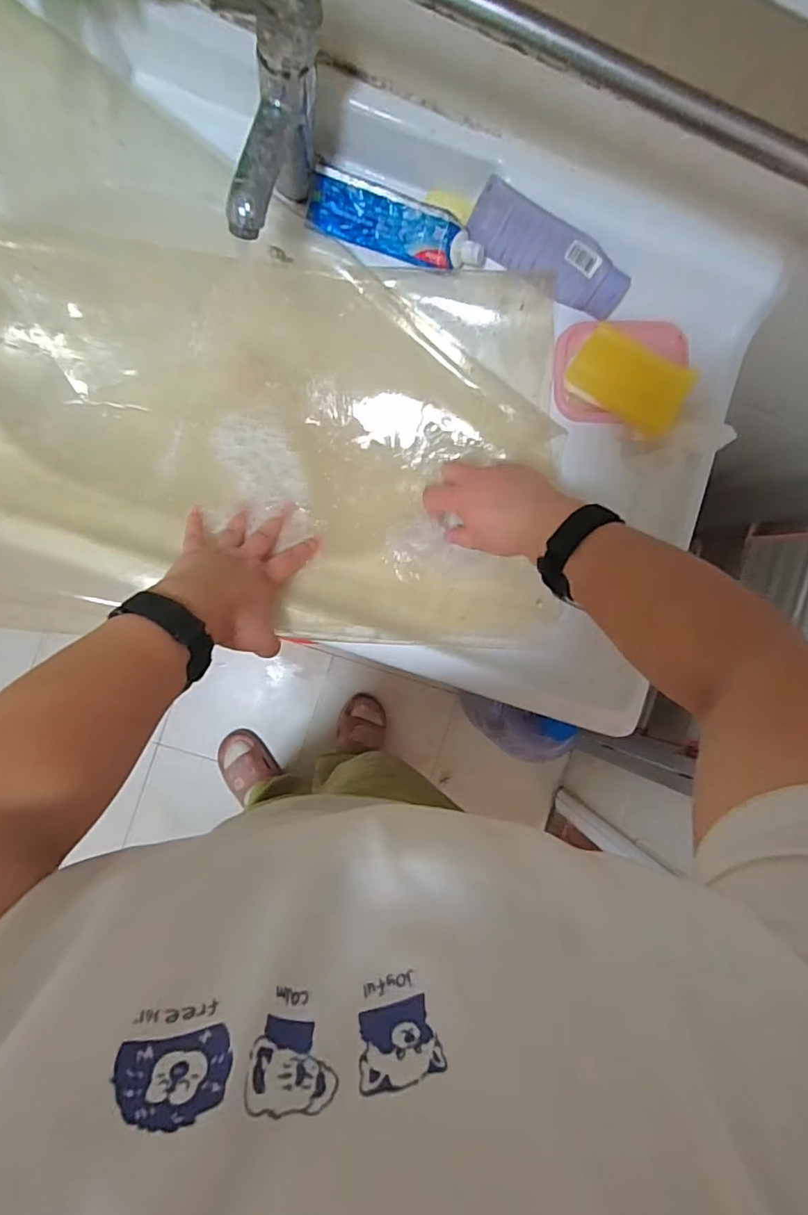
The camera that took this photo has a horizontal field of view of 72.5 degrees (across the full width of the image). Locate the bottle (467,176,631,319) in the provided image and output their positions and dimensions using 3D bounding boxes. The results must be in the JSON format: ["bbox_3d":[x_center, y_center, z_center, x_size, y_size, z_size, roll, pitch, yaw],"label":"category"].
[{"bbox_3d":[0.137,-0.333,0.515,0.156,0.055,0.034,25,47,-7],"label":"bottle"}]

